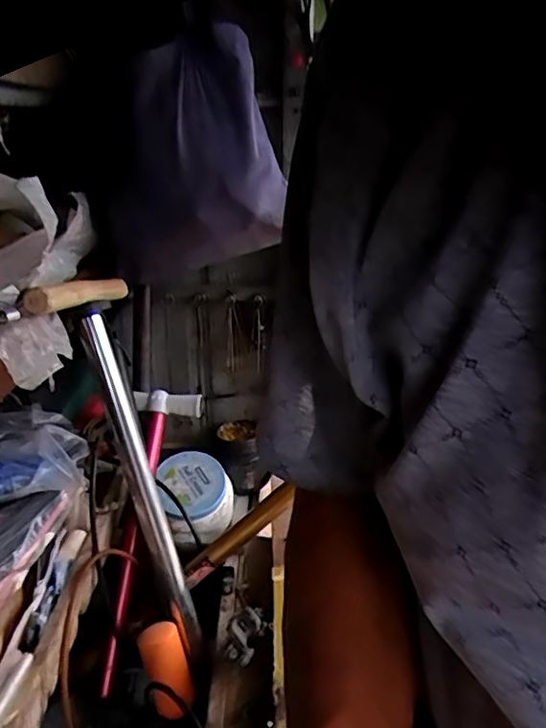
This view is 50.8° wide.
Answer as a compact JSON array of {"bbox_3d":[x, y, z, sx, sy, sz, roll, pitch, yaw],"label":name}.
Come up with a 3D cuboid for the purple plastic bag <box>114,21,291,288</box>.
[{"bbox_3d":[-0.088,-0.272,0.774,0.197,0.292,0.094,1,19,-1],"label":"purple plastic bag"}]

